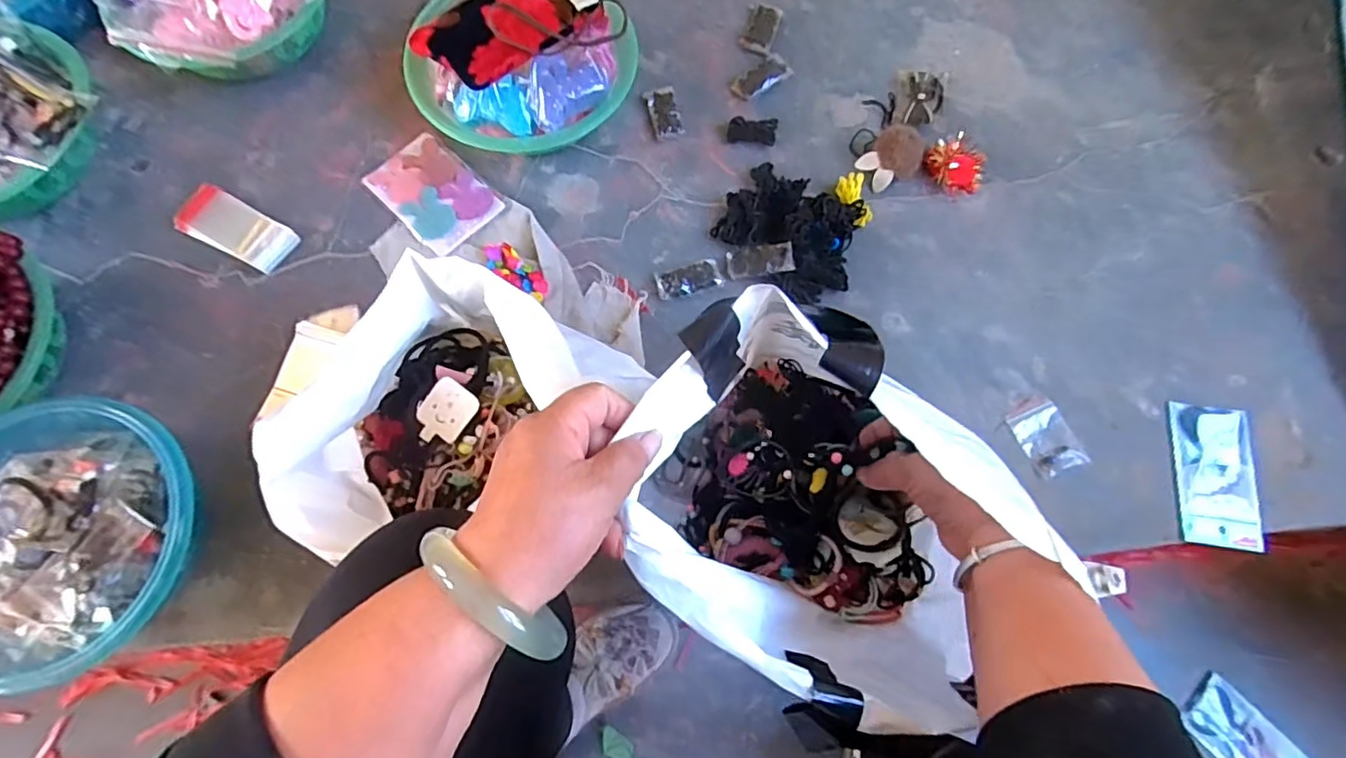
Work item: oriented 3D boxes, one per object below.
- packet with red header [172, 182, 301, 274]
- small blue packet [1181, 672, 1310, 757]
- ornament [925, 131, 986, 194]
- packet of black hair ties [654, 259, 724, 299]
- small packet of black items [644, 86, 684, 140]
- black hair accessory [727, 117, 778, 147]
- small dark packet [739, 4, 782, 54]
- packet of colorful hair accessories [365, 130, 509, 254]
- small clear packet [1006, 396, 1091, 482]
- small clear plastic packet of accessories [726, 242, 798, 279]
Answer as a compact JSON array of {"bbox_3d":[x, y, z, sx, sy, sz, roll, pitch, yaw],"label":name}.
[{"bbox_3d":[-0.462,-0.159,0.633,0.131,0.016,0.057,28,74,7],"label":"packet with red header"},{"bbox_3d":[0.662,0.420,0.687,0.079,0.018,0.129,-39,77,-12],"label":"small blue packet"},{"bbox_3d":[0.316,-0.237,0.669,0.055,0.030,0.066,-35,76,-12],"label":"ornament"},{"bbox_3d":[0.016,-0.105,0.626,0.067,0.004,0.034,-13,73,-6],"label":"packet of black hair ties"},{"bbox_3d":[-0.010,-0.309,0.694,0.036,0.009,0.066,-15,73,-6],"label":"small packet of black items"},{"bbox_3d":[0.091,-0.284,0.682,0.053,0.020,0.026,7,72,1],"label":"black hair accessory"},{"bbox_3d":[0.109,-0.430,0.730,0.038,0.018,0.070,18,73,4],"label":"small dark packet"},{"bbox_3d":[-0.263,-0.205,0.657,0.093,0.008,0.140,-43,78,-13],"label":"packet of colorful hair accessories"},{"bbox_3d":[0.367,0.055,0.590,0.049,0.012,0.078,-23,74,-9],"label":"small clear packet"},{"bbox_3d":[0.091,-0.125,0.628,0.069,0.008,0.032,-6,72,14],"label":"small clear plastic packet of accessories"}]

